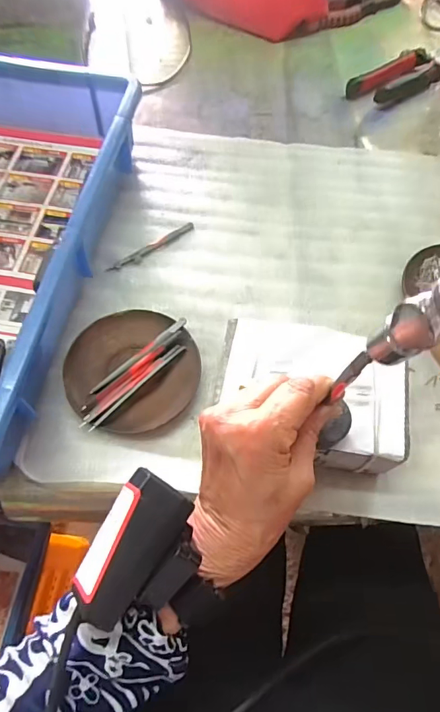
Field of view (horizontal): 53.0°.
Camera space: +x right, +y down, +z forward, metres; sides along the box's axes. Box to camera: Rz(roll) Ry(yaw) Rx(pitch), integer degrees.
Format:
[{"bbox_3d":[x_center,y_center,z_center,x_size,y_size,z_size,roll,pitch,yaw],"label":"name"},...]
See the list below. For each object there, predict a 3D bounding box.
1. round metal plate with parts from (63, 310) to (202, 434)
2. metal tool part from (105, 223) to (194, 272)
[{"bbox_3d":[-0.076,0.010,0.387,0.112,0.016,0.114,1,64,-2],"label":"round metal plate with parts"},{"bbox_3d":[-0.069,-0.113,0.458,0.105,0.007,0.010,-37,71,-19],"label":"metal tool part"}]

